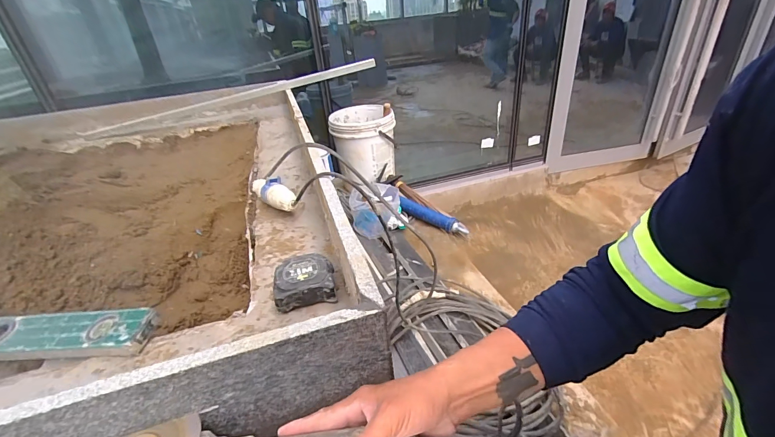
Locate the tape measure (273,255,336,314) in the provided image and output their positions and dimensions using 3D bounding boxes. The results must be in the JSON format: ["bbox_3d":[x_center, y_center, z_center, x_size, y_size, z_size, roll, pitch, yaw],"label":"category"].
[{"bbox_3d":[-0.120,0.089,0.509,0.084,0.039,0.076,-10,31,-9],"label":"tape measure"}]

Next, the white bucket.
[{"bbox_3d":[-0.114,-0.367,1.702,0.296,0.274,0.300,-8,30,-5],"label":"white bucket"}]

